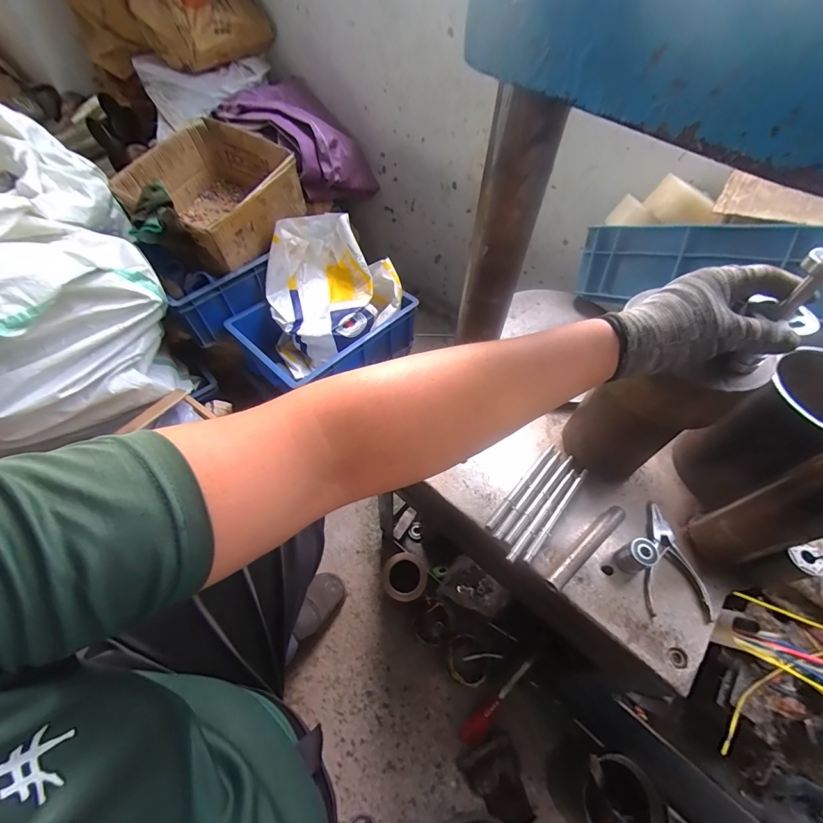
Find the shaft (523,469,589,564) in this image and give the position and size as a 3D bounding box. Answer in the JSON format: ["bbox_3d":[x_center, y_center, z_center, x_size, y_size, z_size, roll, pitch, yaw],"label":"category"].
[{"bbox_3d":[0.191,0.135,0.499,0.012,0.012,0.160,36,61,20],"label":"shaft"}]

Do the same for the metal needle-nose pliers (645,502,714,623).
[{"bbox_3d":[0.318,0.179,0.470,0.073,0.014,0.134,7,55,2],"label":"metal needle-nose pliers"}]

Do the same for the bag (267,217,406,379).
[{"bbox_3d":[-0.204,-0.309,0.961,0.300,0.225,0.265,-27,61,-19],"label":"bag"}]

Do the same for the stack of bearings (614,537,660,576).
[{"bbox_3d":[0.269,0.173,0.455,0.029,0.042,0.032,-20,59,-16],"label":"stack of bearings"}]

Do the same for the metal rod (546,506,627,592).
[{"bbox_3d":[0.216,0.169,0.471,0.141,0.019,0.021,-33,63,-23],"label":"metal rod"}]

